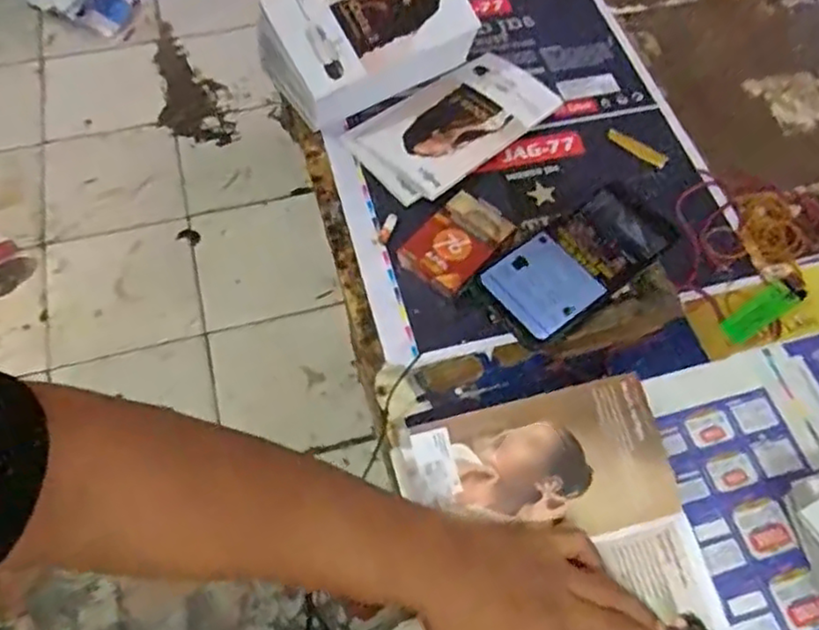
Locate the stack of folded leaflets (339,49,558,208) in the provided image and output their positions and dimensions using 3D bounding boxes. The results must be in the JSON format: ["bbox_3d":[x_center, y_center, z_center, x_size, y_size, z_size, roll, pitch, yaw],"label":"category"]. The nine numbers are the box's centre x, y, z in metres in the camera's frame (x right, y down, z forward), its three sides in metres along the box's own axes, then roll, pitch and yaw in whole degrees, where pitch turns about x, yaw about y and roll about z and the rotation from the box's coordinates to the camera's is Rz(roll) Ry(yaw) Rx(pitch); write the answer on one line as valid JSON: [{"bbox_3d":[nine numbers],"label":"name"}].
[{"bbox_3d":[0.044,-0.184,0.636,0.194,0.021,0.112,-36,68,-20],"label":"stack of folded leaflets"}]

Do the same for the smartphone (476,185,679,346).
[{"bbox_3d":[0.131,-0.044,0.514,0.153,0.012,0.073,-35,68,-18],"label":"smartphone"}]

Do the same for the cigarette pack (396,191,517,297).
[{"bbox_3d":[0.039,-0.060,0.559,0.064,0.024,0.086,37,66,17],"label":"cigarette pack"}]

